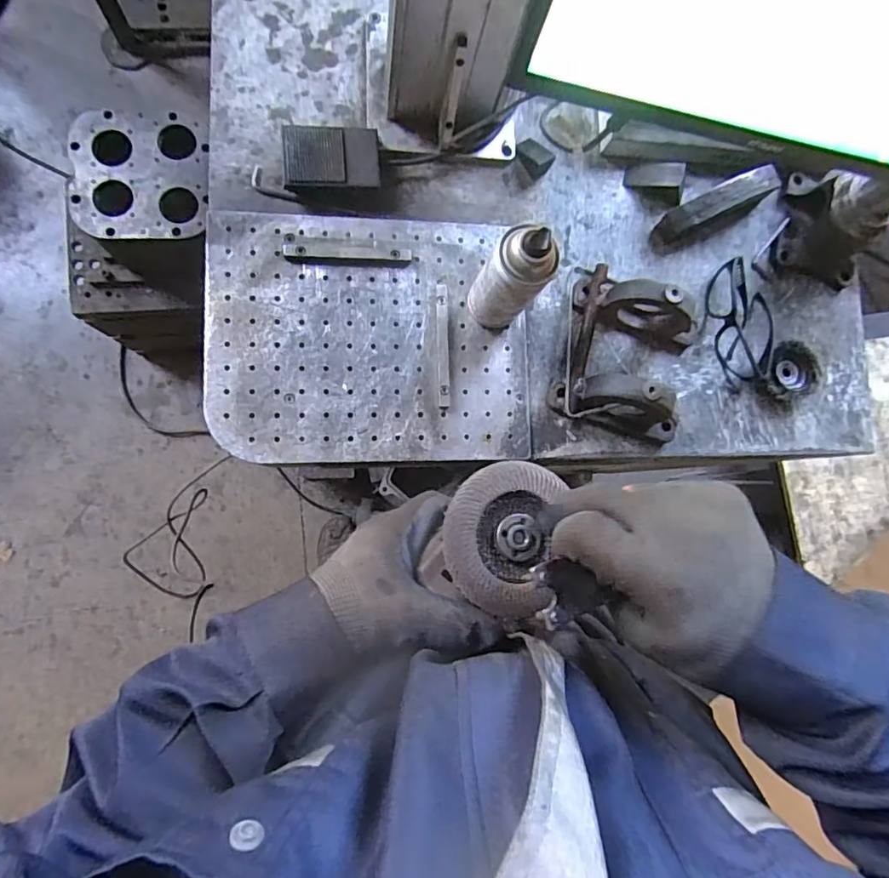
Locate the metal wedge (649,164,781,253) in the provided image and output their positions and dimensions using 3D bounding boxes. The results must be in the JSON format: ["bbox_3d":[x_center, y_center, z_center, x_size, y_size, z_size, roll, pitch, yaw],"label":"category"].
[{"bbox_3d":[0.330,-0.279,0.653,0.174,0.049,0.044,-28,90,-10],"label":"metal wedge"}]

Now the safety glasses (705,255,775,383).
[{"bbox_3d":[0.366,-0.141,0.653,0.080,0.038,0.150,-4,86,-9],"label":"safety glasses"}]

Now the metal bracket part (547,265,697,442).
[{"bbox_3d":[0.216,-0.097,0.594,0.157,0.093,0.175,16,83,-7],"label":"metal bracket part"}]

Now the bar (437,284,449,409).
[{"bbox_3d":[-0.001,-0.103,0.589,0.013,0.010,0.138,0,85,-9],"label":"bar"}]

